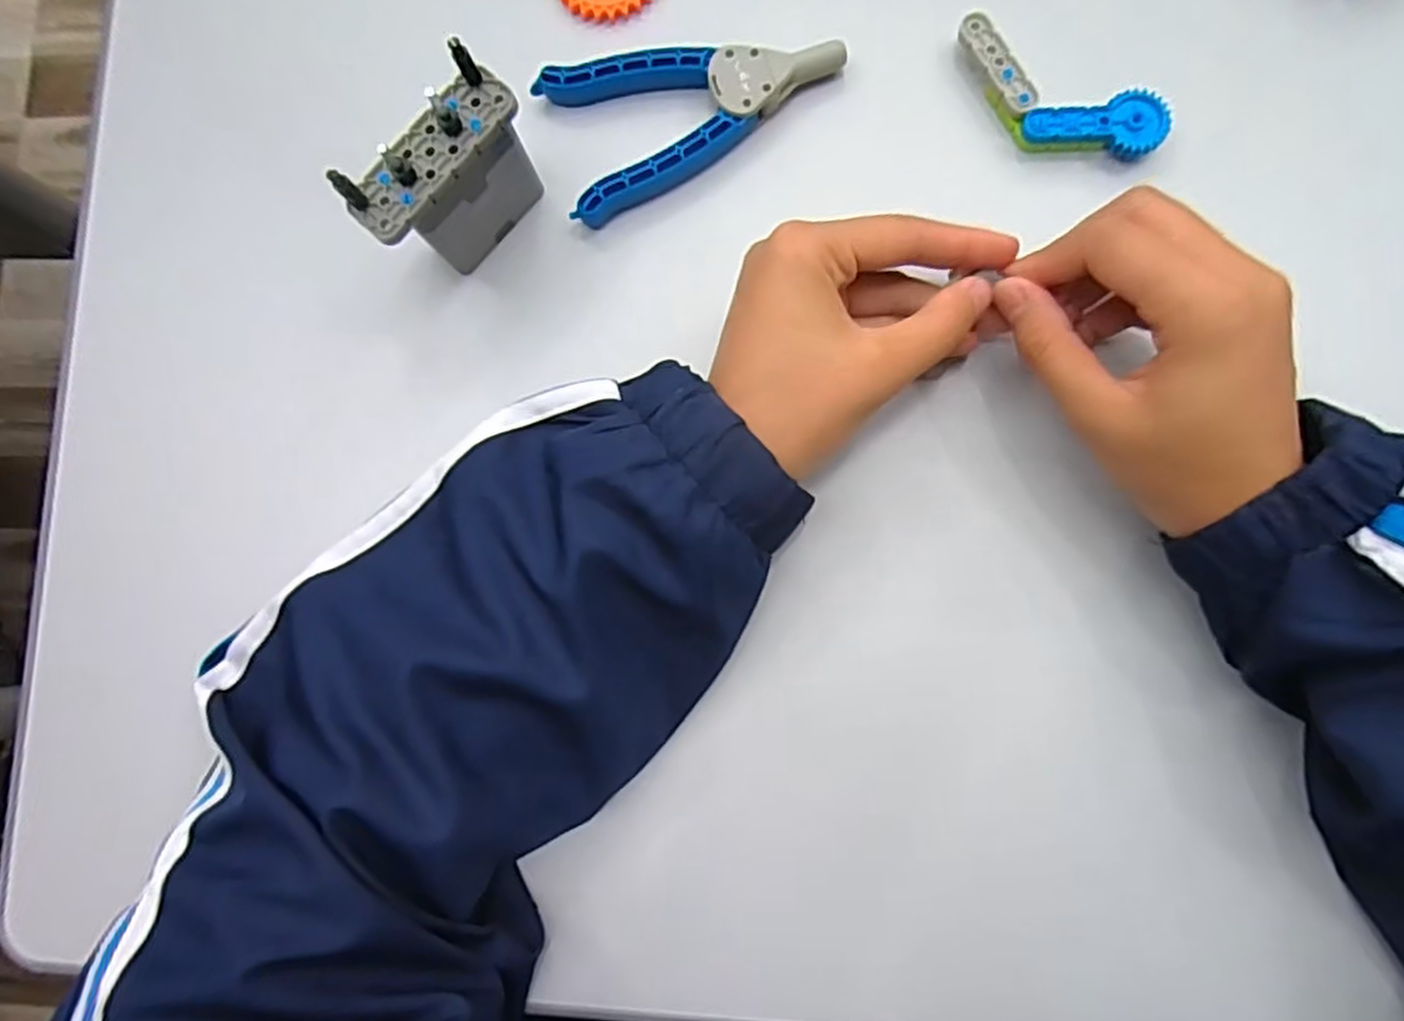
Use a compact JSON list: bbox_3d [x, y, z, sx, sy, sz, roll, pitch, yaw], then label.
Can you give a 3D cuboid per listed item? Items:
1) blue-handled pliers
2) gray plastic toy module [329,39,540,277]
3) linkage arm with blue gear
[{"bbox_3d":[-0.002,-0.177,0.325,0.125,0.017,0.067,-20,82,3],"label":"blue-handled pliers"},{"bbox_3d":[-0.098,-0.131,0.300,0.023,0.069,0.072,38,88,8],"label":"gray plastic toy module"},{"bbox_3d":[0.145,-0.170,0.314,0.092,0.015,0.035,29,87,8],"label":"linkage arm with blue gear"}]

